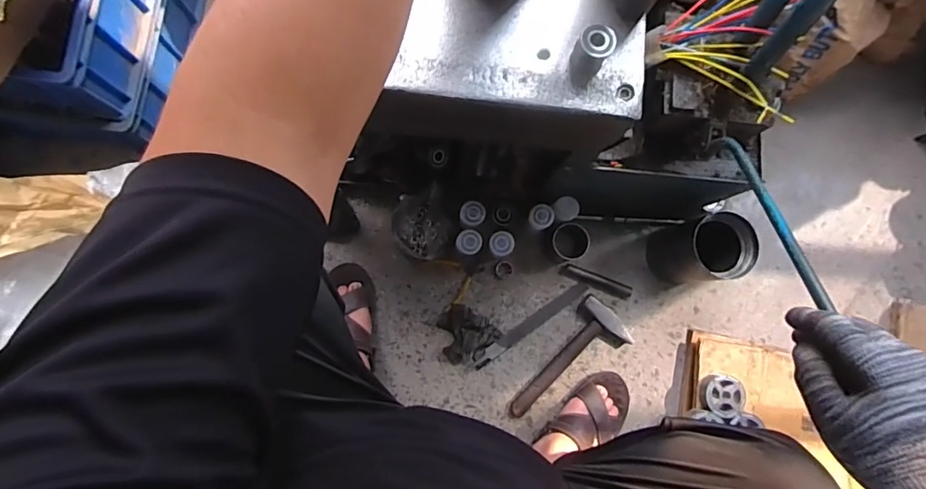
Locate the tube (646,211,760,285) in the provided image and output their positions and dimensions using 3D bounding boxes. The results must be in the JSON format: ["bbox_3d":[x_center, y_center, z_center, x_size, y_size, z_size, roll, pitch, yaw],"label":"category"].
[{"bbox_3d":[0.447,0.012,0.893,0.109,0.162,0.115,1,82,-5],"label":"tube"}]

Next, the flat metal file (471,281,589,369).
[{"bbox_3d":[0.134,0.157,0.936,0.262,0.006,0.029,-34,86,-9],"label":"flat metal file"}]

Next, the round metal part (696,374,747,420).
[{"bbox_3d":[0.490,0.285,0.897,0.078,0.032,0.075,1,82,-5],"label":"round metal part"}]

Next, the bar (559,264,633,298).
[{"bbox_3d":[0.269,0.073,0.949,0.144,0.018,0.025,22,81,-2],"label":"bar"}]

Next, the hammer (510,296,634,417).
[{"bbox_3d":[0.214,0.241,0.907,0.118,0.036,0.271,37,80,1],"label":"hammer"}]

